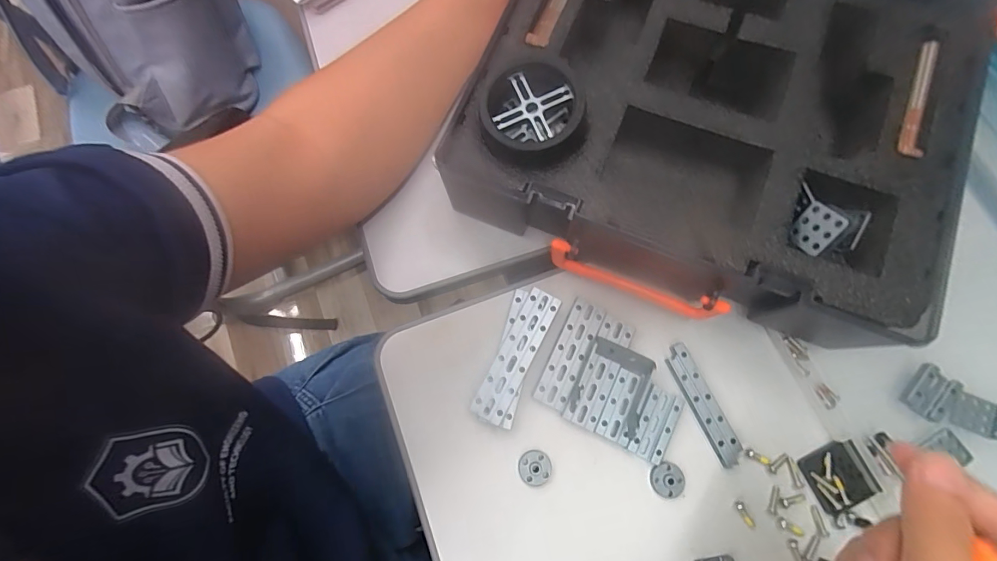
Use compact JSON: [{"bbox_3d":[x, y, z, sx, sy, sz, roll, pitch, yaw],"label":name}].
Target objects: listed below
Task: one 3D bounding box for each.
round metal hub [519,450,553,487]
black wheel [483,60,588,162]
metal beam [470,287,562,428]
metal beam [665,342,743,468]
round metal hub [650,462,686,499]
[{"bbox_3d":[0.025,0.126,0.287,0.021,0.005,0.023,0,75,-1],"label":"round metal hub"},{"bbox_3d":[0.021,-0.106,0.268,0.062,0.022,0.057,0,75,-1],"label":"black wheel"},{"bbox_3d":[0.013,0.051,0.295,0.024,0.004,0.094,27,76,6],"label":"metal beam"},{"bbox_3d":[0.143,0.086,0.297,0.017,0.005,0.084,-23,77,-7],"label":"metal beam"},{"bbox_3d":[0.113,0.134,0.286,0.022,0.006,0.022,0,75,-1],"label":"round metal hub"}]

